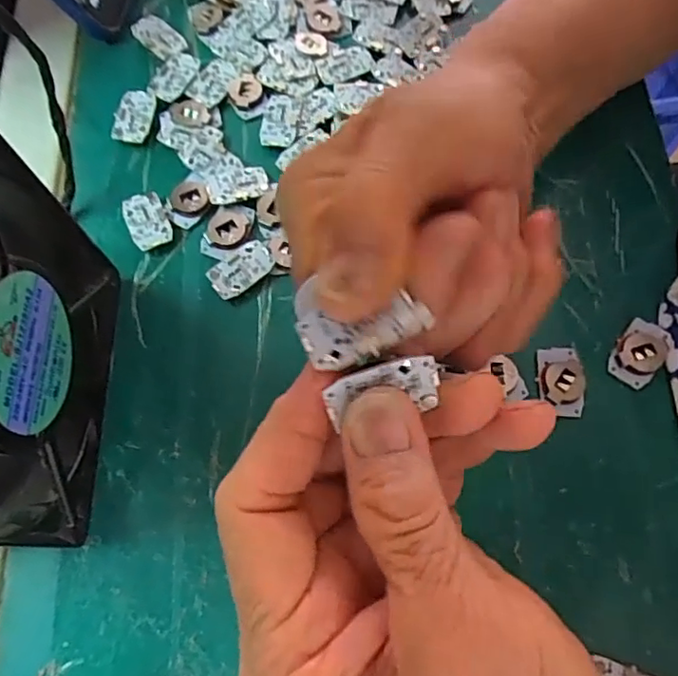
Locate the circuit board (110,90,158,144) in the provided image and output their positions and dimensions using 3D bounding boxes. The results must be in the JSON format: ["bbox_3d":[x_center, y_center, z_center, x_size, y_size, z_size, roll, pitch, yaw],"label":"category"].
[{"bbox_3d":[-0.103,-0.112,0.292,0.019,0.005,0.029,3,71,2],"label":"circuit board"}]

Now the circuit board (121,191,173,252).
[{"bbox_3d":[-0.090,-0.055,0.273,0.018,0.005,0.030,-24,72,-7],"label":"circuit board"}]

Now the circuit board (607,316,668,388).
[{"bbox_3d":[0.129,0.005,0.246,0.019,0.004,0.029,38,76,13],"label":"circuit board"}]

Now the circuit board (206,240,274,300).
[{"bbox_3d":[-0.044,-0.031,0.263,0.029,0.005,0.019,-32,73,-10],"label":"circuit board"}]

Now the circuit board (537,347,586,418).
[{"bbox_3d":[0.094,0.018,0.244,0.018,0.004,0.029,6,71,4],"label":"circuit board"}]

